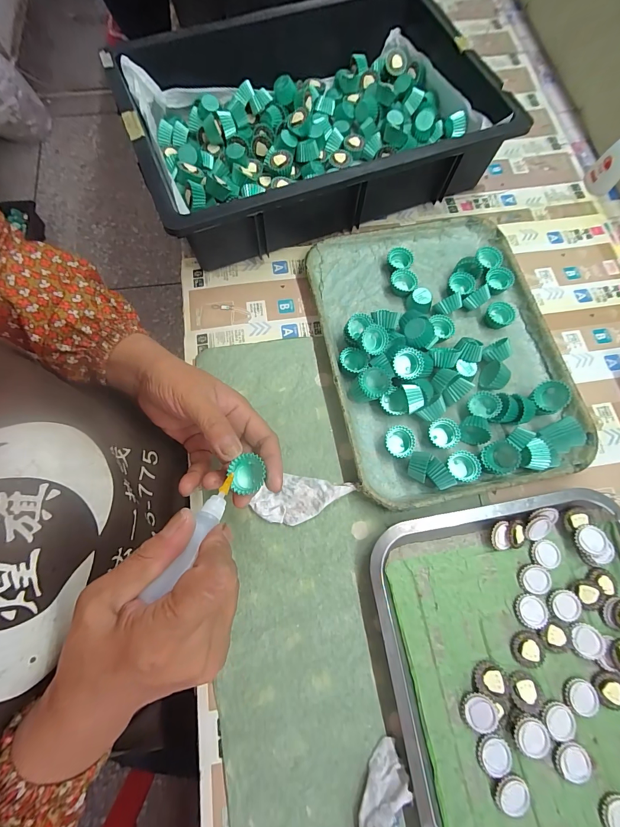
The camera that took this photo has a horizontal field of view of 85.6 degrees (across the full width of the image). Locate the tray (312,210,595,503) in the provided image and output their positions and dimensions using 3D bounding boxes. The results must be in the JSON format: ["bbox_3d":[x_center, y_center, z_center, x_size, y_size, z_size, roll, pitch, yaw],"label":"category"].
[{"bbox_3d":[0.147,-0.082,0.383,0.257,0.037,0.334,-11,73,-4],"label":"tray"}]

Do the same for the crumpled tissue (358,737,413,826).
[{"bbox_3d":[0.056,0.313,0.263,0.031,0.019,0.085,19,73,5],"label":"crumpled tissue"}]

